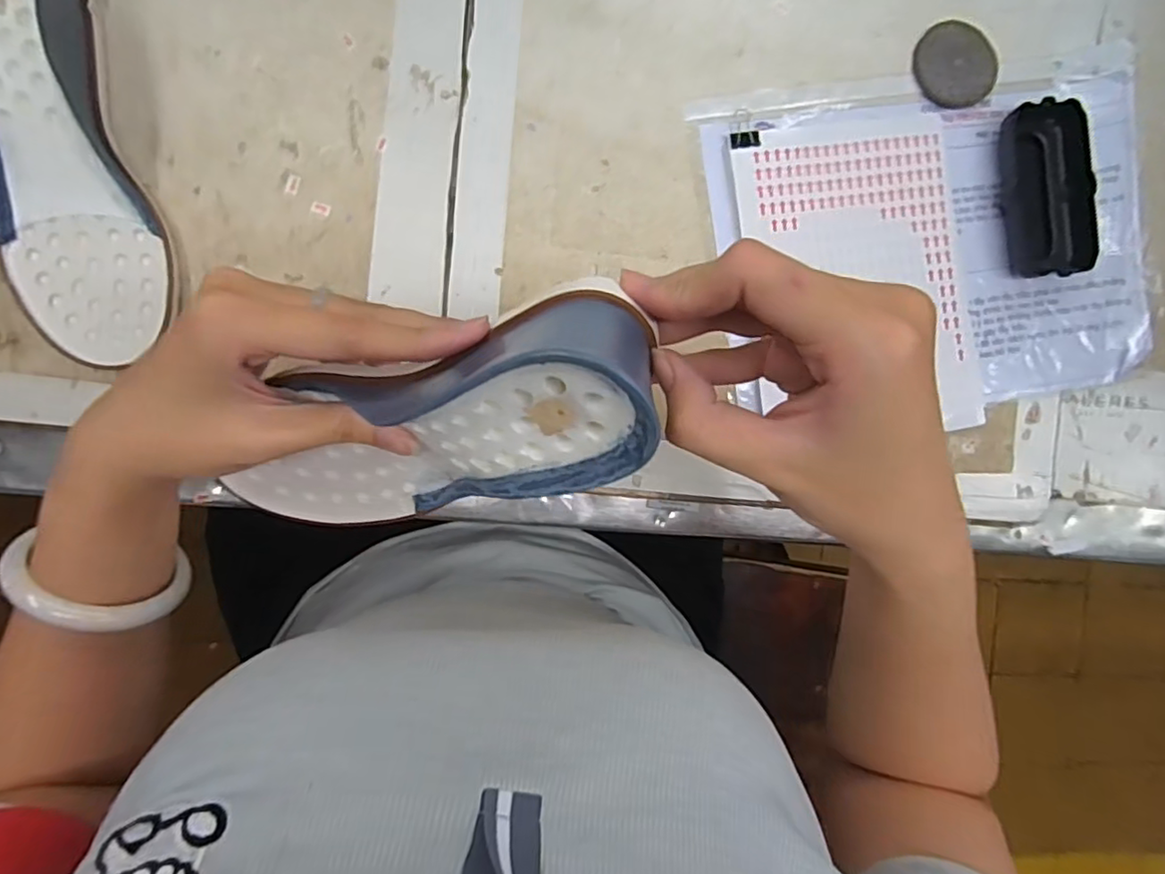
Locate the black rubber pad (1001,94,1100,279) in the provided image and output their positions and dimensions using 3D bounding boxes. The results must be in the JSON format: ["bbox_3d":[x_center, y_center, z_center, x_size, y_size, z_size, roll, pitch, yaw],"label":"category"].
[{"bbox_3d":[0.311,-0.164,0.414,0.052,0.024,0.110,-12,93,-5],"label":"black rubber pad"}]

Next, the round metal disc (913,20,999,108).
[{"bbox_3d":[0.252,-0.251,0.414,0.054,0.007,0.057,0,92,-6],"label":"round metal disc"}]

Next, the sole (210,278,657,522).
[{"bbox_3d":[-0.071,0.003,0.262,0.233,0.061,0.072,-17,96,40],"label":"sole"}]

